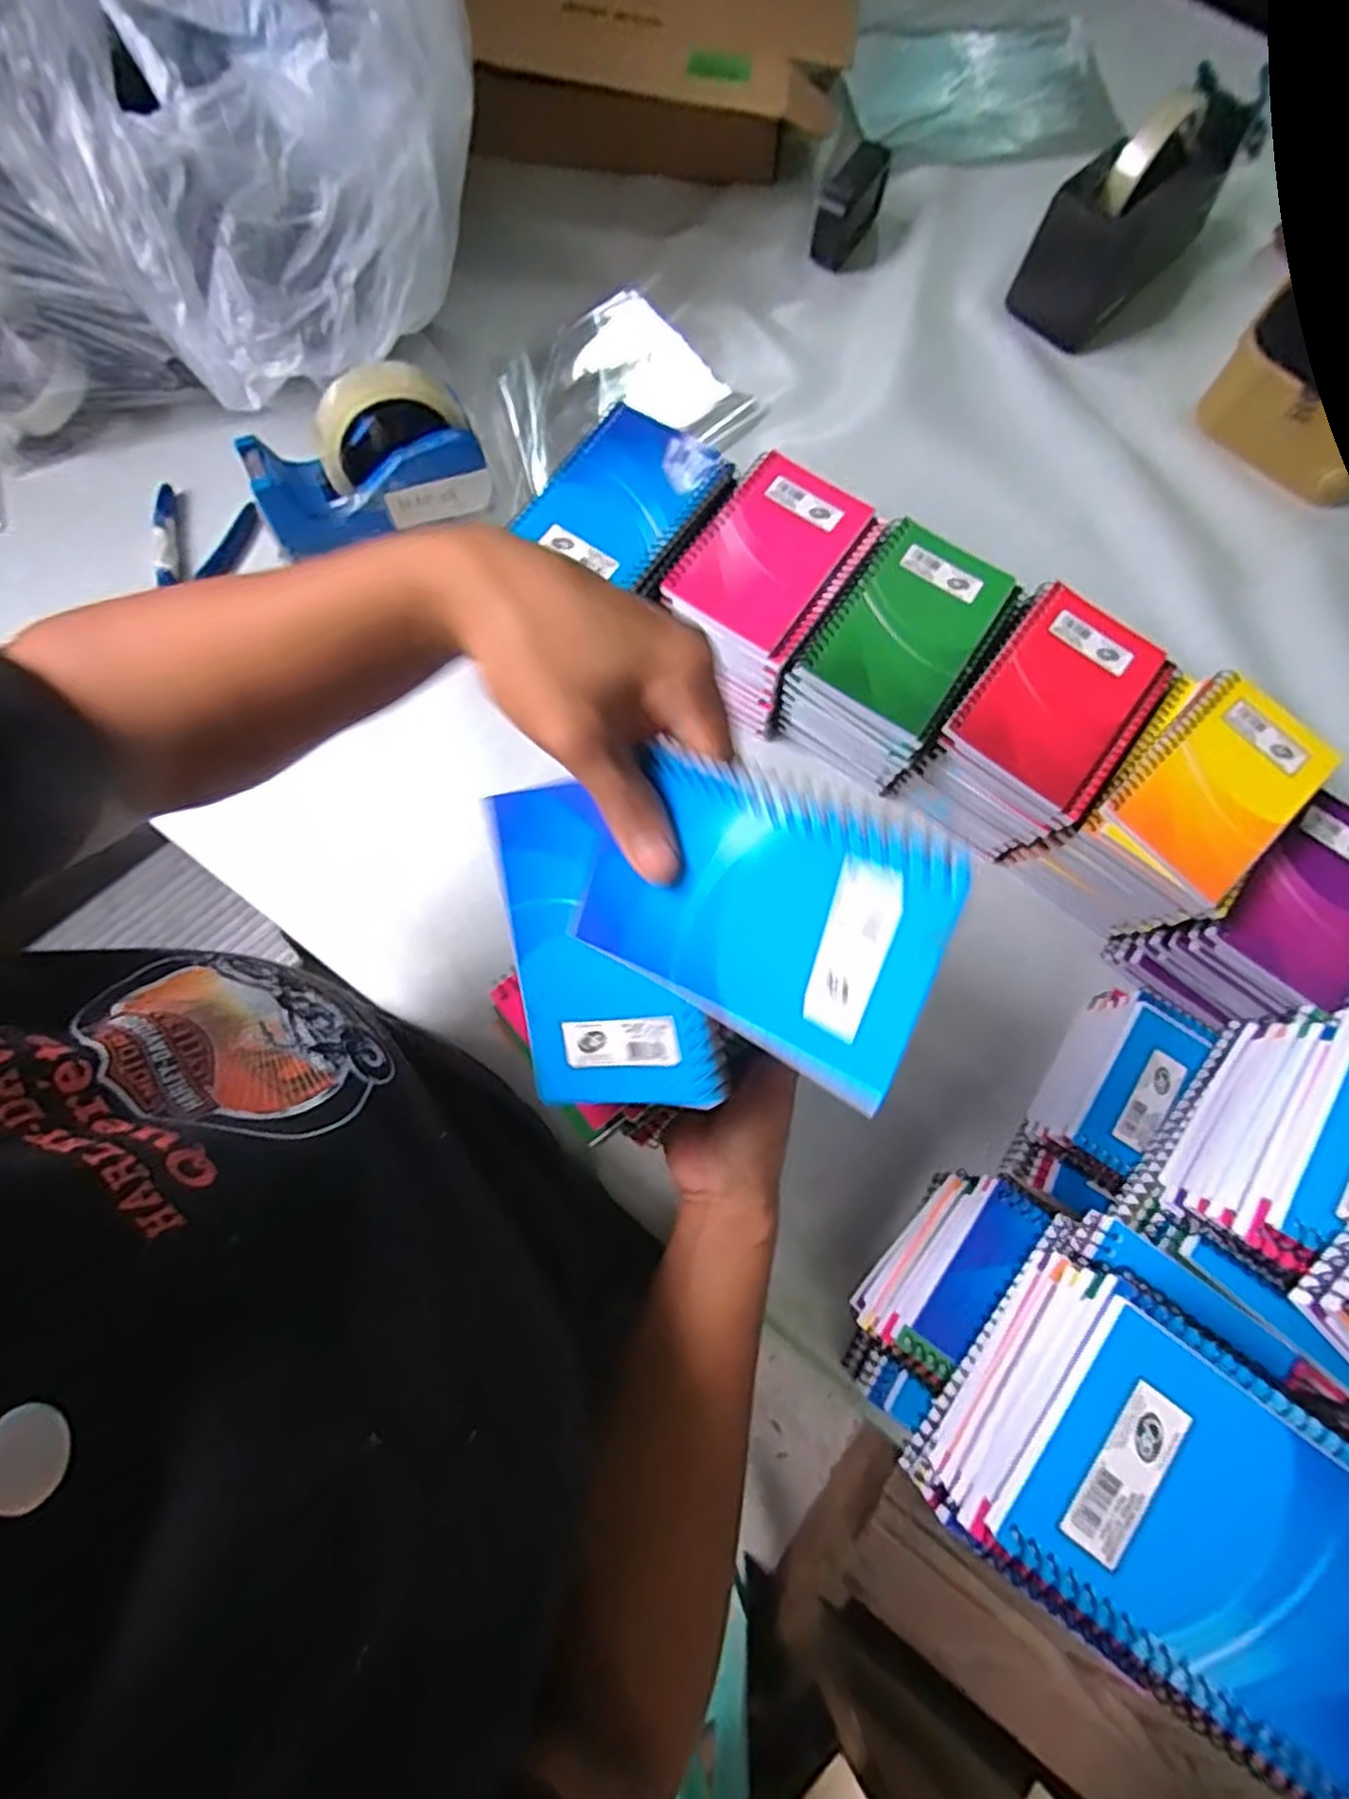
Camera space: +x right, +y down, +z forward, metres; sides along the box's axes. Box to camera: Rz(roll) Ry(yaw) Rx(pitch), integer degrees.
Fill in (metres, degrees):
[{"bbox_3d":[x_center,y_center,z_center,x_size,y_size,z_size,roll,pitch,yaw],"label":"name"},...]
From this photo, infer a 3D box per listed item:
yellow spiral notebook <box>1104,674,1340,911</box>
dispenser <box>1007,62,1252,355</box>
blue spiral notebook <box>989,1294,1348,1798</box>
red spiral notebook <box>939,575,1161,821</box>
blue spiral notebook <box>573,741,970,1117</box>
[{"bbox_3d":[0.317,-0.067,0.423,0.083,0.008,0.128,43,79,9],"label":"yellow spiral notebook"},{"bbox_3d":[0.385,-0.578,0.603,0.079,0.118,0.196,42,79,9],"label":"dispenser"},{"bbox_3d":[0.170,0.196,0.217,0.128,0.005,0.079,37,78,8],"label":"blue spiral notebook"},{"bbox_3d":[0.228,-0.123,0.435,0.083,0.008,0.128,38,79,8],"label":"red spiral notebook"},{"bbox_3d":[0.023,0.002,0.241,0.126,0.008,0.088,28,116,27],"label":"blue spiral notebook"}]

